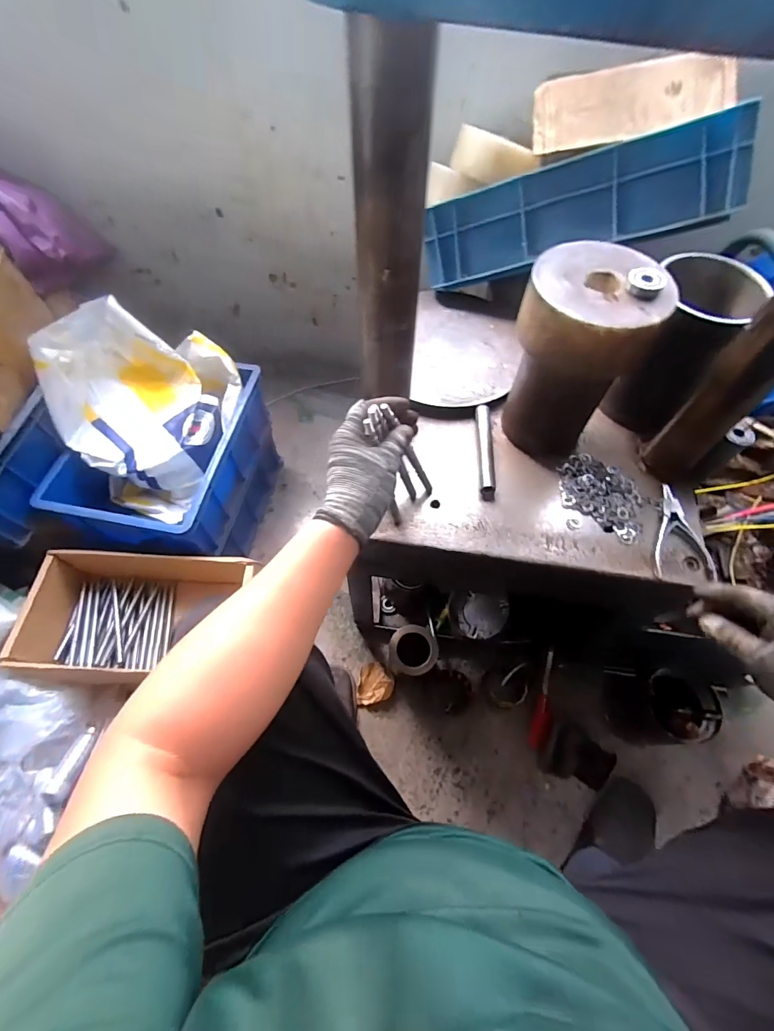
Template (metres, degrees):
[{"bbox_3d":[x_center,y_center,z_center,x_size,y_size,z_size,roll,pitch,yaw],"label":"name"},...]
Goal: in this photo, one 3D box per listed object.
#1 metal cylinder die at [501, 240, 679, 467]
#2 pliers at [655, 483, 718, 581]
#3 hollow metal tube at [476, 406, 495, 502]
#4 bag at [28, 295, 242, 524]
[{"bbox_3d":[0.224,-0.190,0.550,0.143,0.219,0.135,25,63,12],"label":"metal cylinder die"},{"bbox_3d":[0.368,0.020,0.553,0.070,0.017,0.127,5,60,1],"label":"pliers"},{"bbox_3d":[0.138,-0.091,0.611,0.023,0.020,0.150,3,60,0],"label":"hollow metal tube"},{"bbox_3d":[-0.455,-0.208,0.841,0.276,0.248,0.320,21,62,10],"label":"bag"}]

